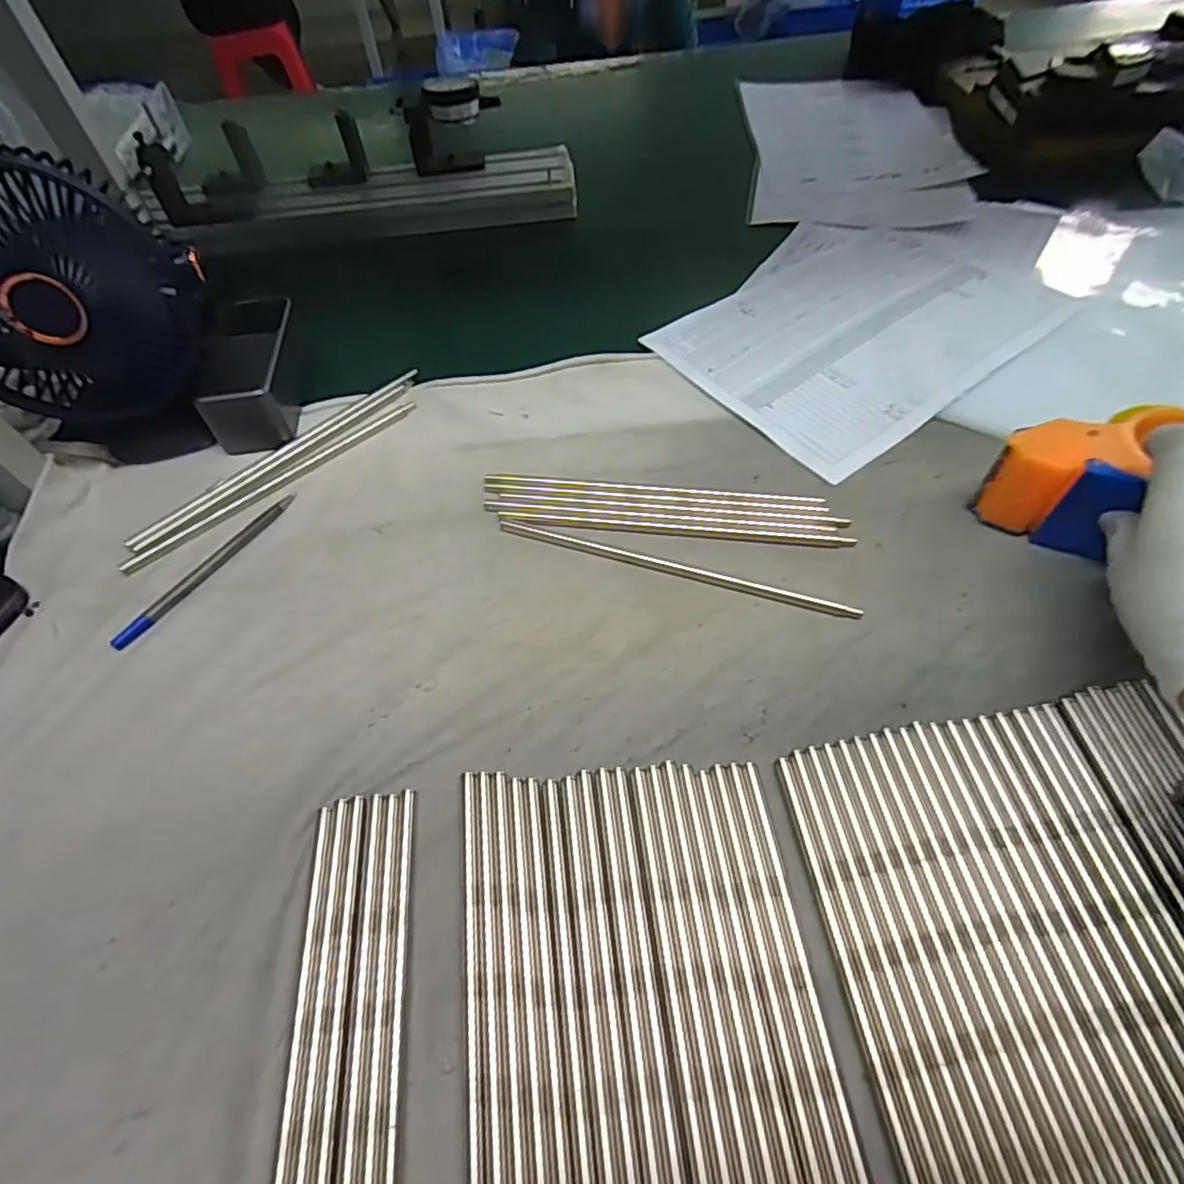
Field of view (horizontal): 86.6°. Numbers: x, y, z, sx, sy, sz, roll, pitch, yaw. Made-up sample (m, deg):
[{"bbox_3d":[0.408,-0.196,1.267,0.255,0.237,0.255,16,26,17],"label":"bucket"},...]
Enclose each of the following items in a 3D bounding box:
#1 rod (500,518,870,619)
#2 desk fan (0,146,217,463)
[{"bbox_3d":[0.047,-0.017,0.386,0.223,0.004,0.008,15,56,14],"label":"rod"},{"bbox_3d":[-0.330,-0.171,0.409,0.144,0.180,0.094,-27,58,-14],"label":"desk fan"}]

